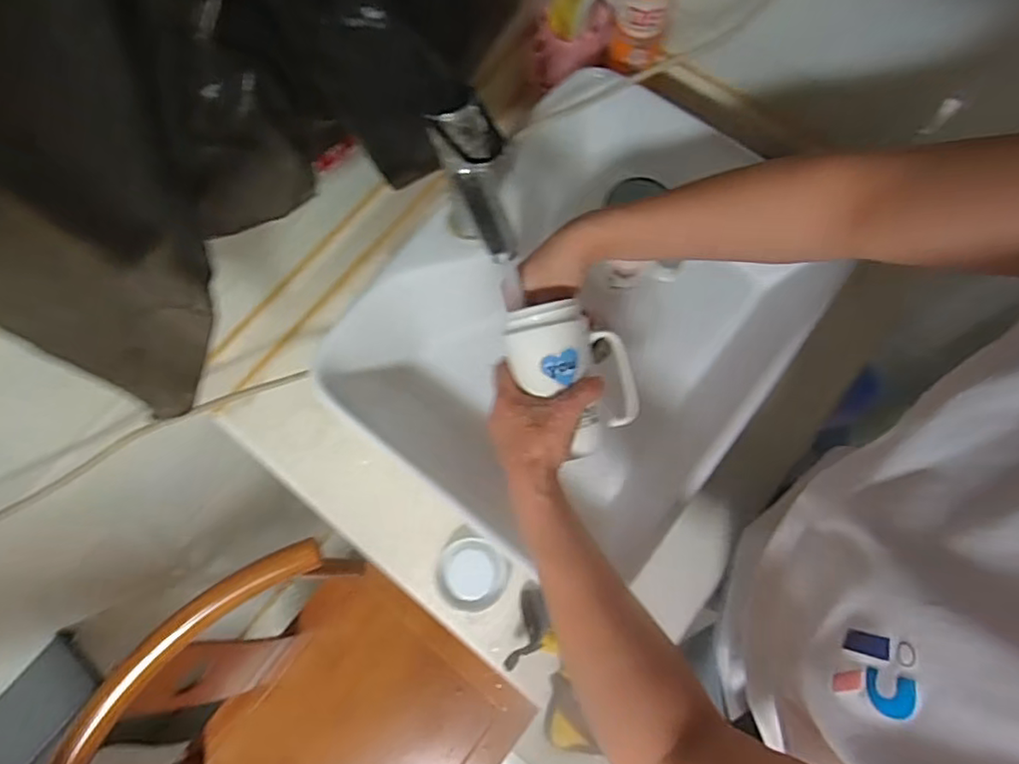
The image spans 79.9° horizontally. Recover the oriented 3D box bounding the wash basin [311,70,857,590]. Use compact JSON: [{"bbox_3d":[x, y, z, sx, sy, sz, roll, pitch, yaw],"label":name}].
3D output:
[{"bbox_3d":[0.083,-0.067,0.652,0.393,0.180,0.471,38,78,12],"label":"wash basin"}]

